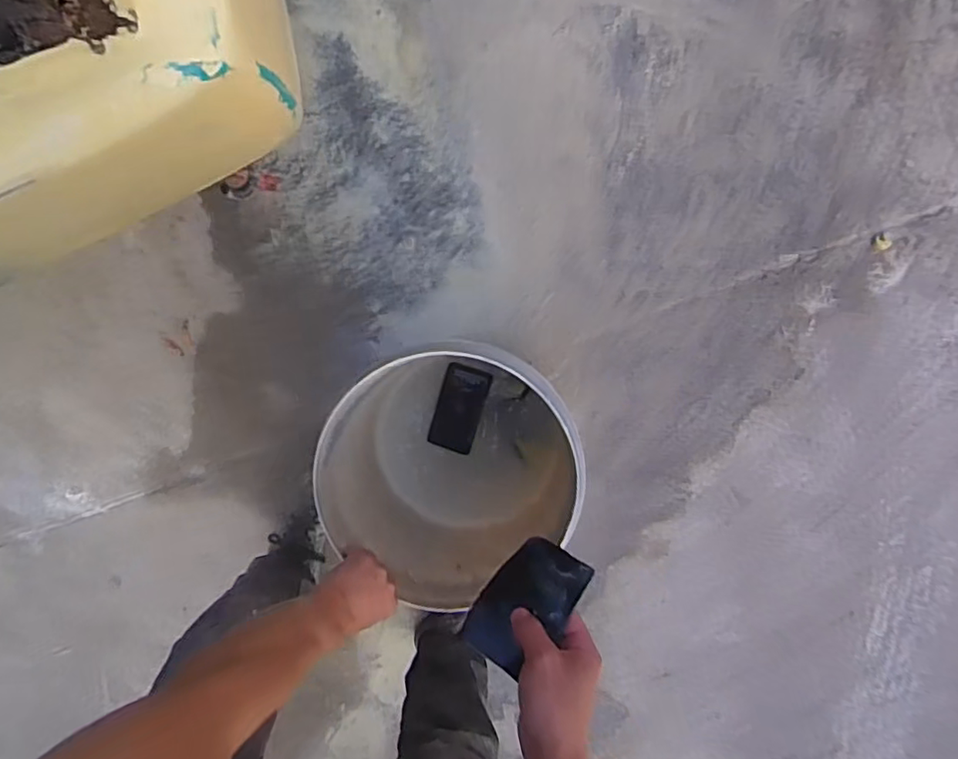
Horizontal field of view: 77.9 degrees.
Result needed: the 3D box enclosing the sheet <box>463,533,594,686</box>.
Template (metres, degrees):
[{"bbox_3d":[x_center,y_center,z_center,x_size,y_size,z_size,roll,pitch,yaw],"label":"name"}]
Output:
[{"bbox_3d":[0.040,0.193,0.515,0.108,0.078,0.014,-49,135,-22],"label":"sheet"}]

